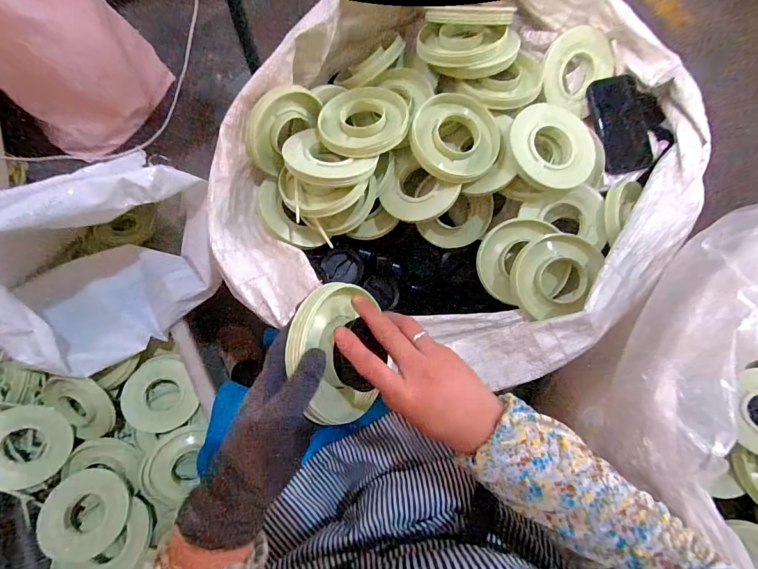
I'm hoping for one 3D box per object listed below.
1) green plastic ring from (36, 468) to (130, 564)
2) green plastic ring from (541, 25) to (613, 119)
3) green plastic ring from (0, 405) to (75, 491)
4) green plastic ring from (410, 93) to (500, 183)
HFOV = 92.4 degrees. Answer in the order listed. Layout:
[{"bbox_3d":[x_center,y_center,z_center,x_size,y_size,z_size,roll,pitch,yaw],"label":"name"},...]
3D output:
[{"bbox_3d":[-0.486,0.380,0.601,0.123,0.008,0.132,4,75,-14],"label":"green plastic ring"},{"bbox_3d":[0.323,-0.351,0.595,0.120,0.024,0.120,28,103,-24],"label":"green plastic ring"},{"bbox_3d":[-0.611,0.278,0.624,0.131,0.016,0.130,7,74,-27],"label":"green plastic ring"},{"bbox_3d":[0.110,-0.207,0.524,0.126,0.022,0.118,23,86,-5],"label":"green plastic ring"}]

